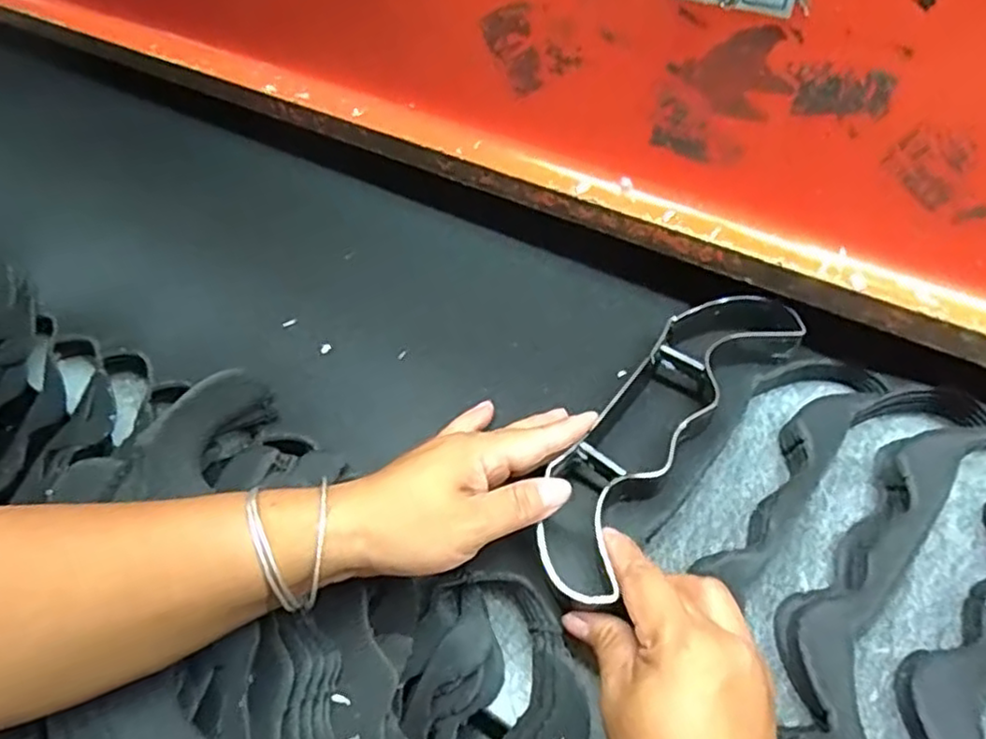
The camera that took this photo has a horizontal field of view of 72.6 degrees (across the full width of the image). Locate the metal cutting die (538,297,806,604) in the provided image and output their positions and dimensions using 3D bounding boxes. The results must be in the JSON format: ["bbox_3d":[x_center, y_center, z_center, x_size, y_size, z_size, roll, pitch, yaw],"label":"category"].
[{"bbox_3d":[0.097,0.036,0.397,0.067,0.039,0.223,34,66,23],"label":"metal cutting die"}]

